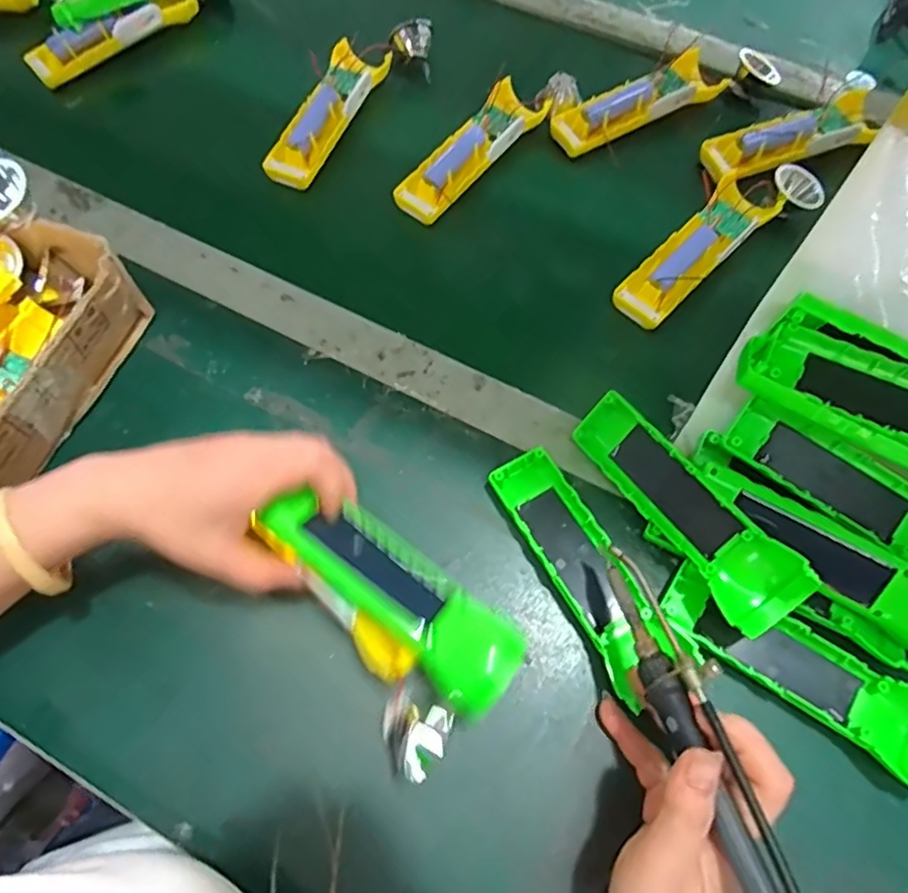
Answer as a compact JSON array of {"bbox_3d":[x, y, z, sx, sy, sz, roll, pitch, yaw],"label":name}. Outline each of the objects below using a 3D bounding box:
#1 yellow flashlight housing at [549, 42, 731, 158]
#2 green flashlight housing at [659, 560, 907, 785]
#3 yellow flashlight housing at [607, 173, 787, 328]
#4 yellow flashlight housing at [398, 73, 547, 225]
[{"bbox_3d":[0.162,-0.307,0.544,0.160,0.028,0.047,-26,69,-11],"label":"yellow flashlight housing"},{"bbox_3d":[0.200,0.125,0.348,0.160,0.035,0.049,35,76,10],"label":"green flashlight housing"},{"bbox_3d":[0.189,-0.152,0.476,0.047,0.025,0.148,41,72,16],"label":"yellow flashlight housing"},{"bbox_3d":[0.016,-0.254,0.515,0.046,0.023,0.156,37,71,14],"label":"yellow flashlight housing"}]

